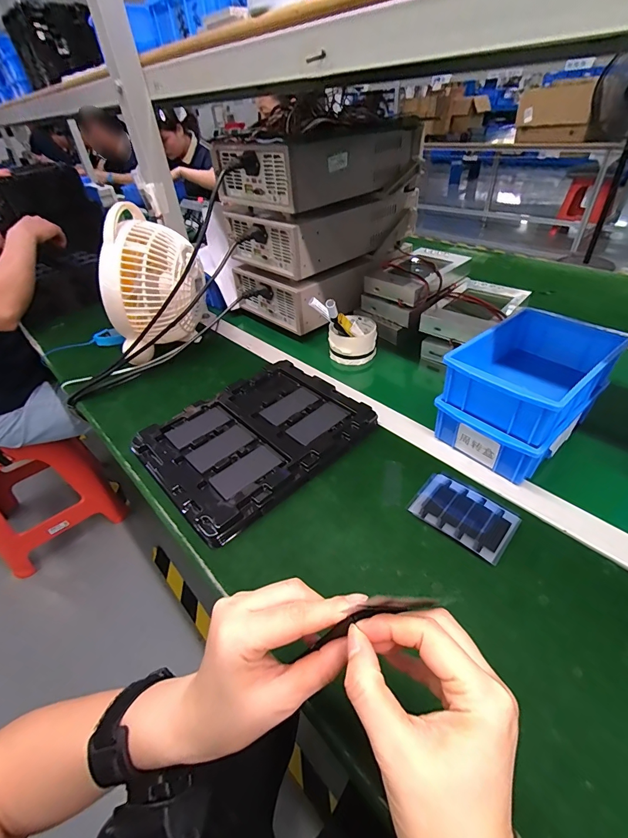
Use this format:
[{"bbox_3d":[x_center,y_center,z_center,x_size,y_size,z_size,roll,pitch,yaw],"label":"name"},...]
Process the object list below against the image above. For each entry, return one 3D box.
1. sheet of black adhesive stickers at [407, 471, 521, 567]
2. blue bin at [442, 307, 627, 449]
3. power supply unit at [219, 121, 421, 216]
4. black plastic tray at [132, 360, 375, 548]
[{"bbox_3d":[0.167,0.103,0.410,0.101,0.009,0.076,29,51,32],"label":"sheet of black adhesive stickers"},{"bbox_3d":[0.271,-0.062,0.459,0.204,0.064,0.129,-32,47,-27],"label":"blue bin"},{"bbox_3d":[0.012,-0.466,0.671,0.325,0.091,0.227,-36,49,-30],"label":"power supply unit"},{"bbox_3d":[-0.079,0.020,0.513,0.273,0.025,0.209,-33,49,-29],"label":"black plastic tray"}]

